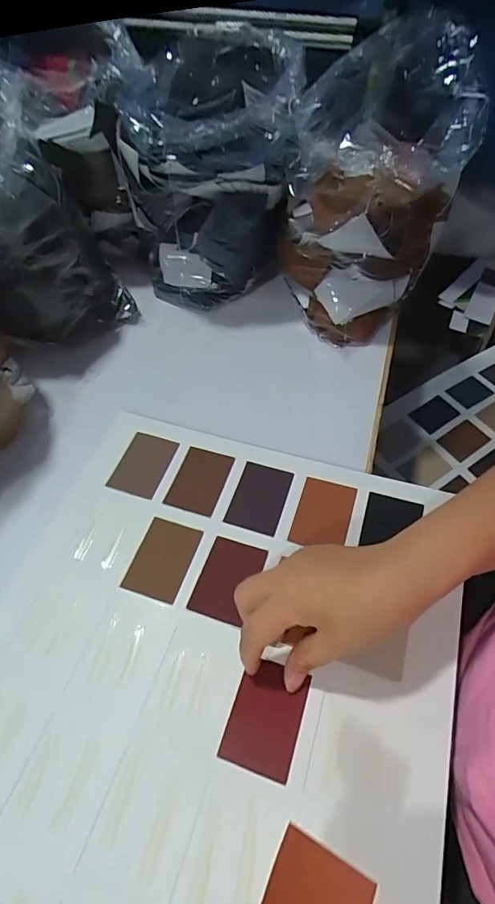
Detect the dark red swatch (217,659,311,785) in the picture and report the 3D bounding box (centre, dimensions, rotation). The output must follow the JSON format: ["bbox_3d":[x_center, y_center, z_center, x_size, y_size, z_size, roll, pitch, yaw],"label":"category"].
[{"bbox_3d":[0.013,0.183,0.315,0.047,0.004,0.066,14,55,13],"label":"dark red swatch"}]

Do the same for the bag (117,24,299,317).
[{"bbox_3d":[-0.034,-0.355,0.571,0.179,0.211,0.260,5,54,6],"label":"bag"}]

